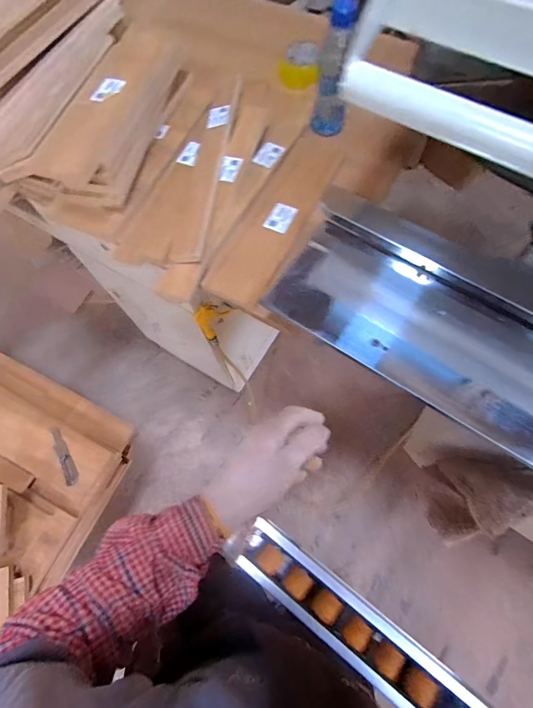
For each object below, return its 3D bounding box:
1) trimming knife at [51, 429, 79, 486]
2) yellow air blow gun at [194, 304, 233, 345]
[{"bbox_3d":[-0.528,0.266,0.927,0.035,0.021,0.152,-28,70,-10],"label":"trimming knife"},{"bbox_3d":[-0.123,-0.081,0.849,0.021,0.175,0.085,42,75,16],"label":"yellow air blow gun"}]

